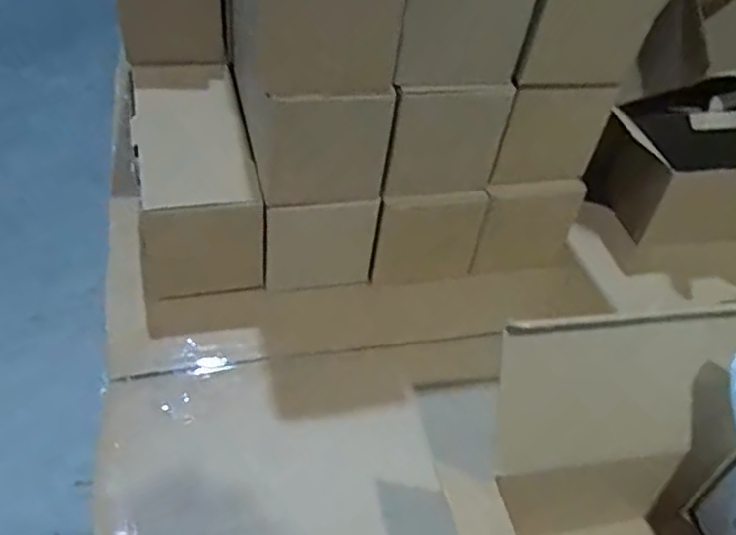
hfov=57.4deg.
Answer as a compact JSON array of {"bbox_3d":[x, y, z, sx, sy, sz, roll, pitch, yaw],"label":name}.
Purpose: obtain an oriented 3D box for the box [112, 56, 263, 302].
[{"bbox_3d":[-0.155,-0.084,0.605,0.090,0.098,0.208,-8,46,-14],"label":"box"}]

